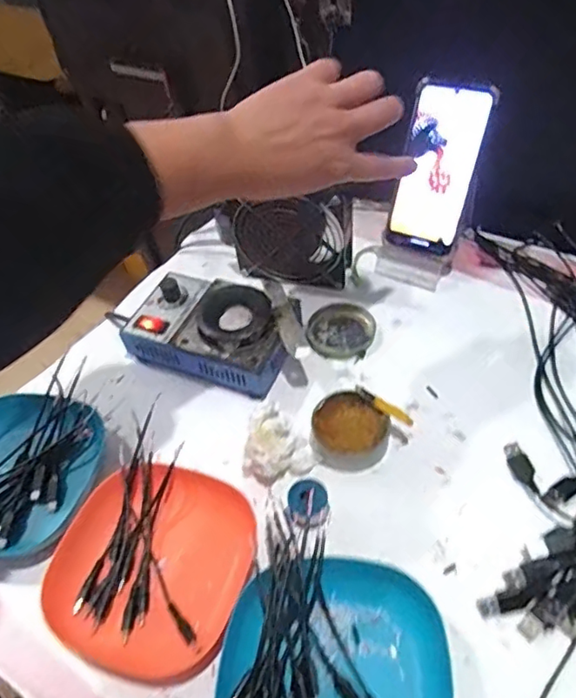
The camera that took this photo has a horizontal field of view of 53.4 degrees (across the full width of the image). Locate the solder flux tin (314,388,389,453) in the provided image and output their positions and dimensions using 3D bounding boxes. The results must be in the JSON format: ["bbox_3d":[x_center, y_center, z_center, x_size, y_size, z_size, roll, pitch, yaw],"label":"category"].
[{"bbox_3d":[0.050,0.067,0.478,0.053,0.026,0.061,-39,56,-22],"label":"solder flux tin"}]

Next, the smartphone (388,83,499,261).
[{"bbox_3d":[0.150,-0.180,0.576,0.075,0.161,0.014,19,20,19],"label":"smartphone"}]

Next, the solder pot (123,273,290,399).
[{"bbox_3d":[-0.076,-0.019,0.547,0.150,0.055,0.095,16,55,20],"label":"solder pot"}]

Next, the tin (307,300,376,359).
[{"bbox_3d":[0.053,-0.018,0.572,0.064,0.011,0.070,-4,50,5],"label":"tin"}]

